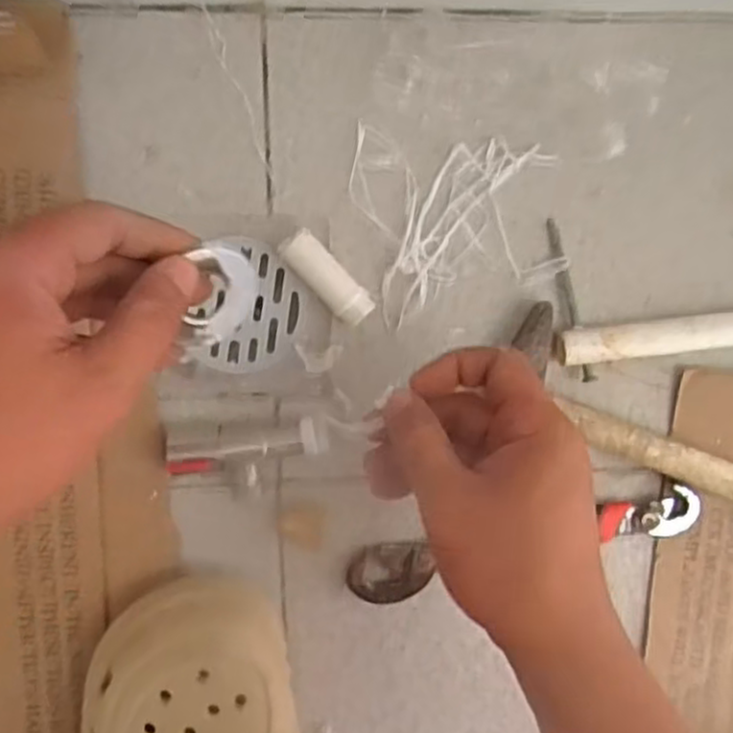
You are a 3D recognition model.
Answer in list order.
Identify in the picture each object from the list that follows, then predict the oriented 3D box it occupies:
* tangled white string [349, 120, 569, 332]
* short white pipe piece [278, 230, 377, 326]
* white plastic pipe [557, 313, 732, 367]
[{"bbox_3d":[0.052,-0.090,0.428,0.109,0.005,0.108,-16,97,-2],"label":"tangled white string"},{"bbox_3d":[-0.022,-0.049,0.422,0.020,0.019,0.059,-44,97,2],"label":"short white pipe piece"},{"bbox_3d":[0.230,-0.023,0.440,0.240,0.019,0.022,-7,97,-3],"label":"white plastic pipe"}]

